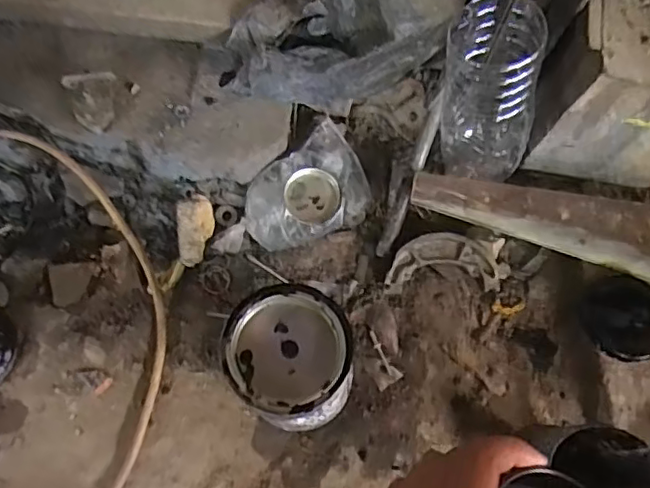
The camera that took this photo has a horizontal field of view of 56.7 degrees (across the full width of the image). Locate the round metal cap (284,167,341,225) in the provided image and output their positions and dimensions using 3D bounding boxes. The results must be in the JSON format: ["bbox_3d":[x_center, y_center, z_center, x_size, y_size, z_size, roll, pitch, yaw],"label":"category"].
[{"bbox_3d":[-0.014,-0.049,0.636,0.057,0.023,0.054,0,72,-1],"label":"round metal cap"}]

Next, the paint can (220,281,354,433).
[{"bbox_3d":[-0.029,0.107,0.544,0.107,0.122,0.122,-42,79,-17],"label":"paint can"}]

